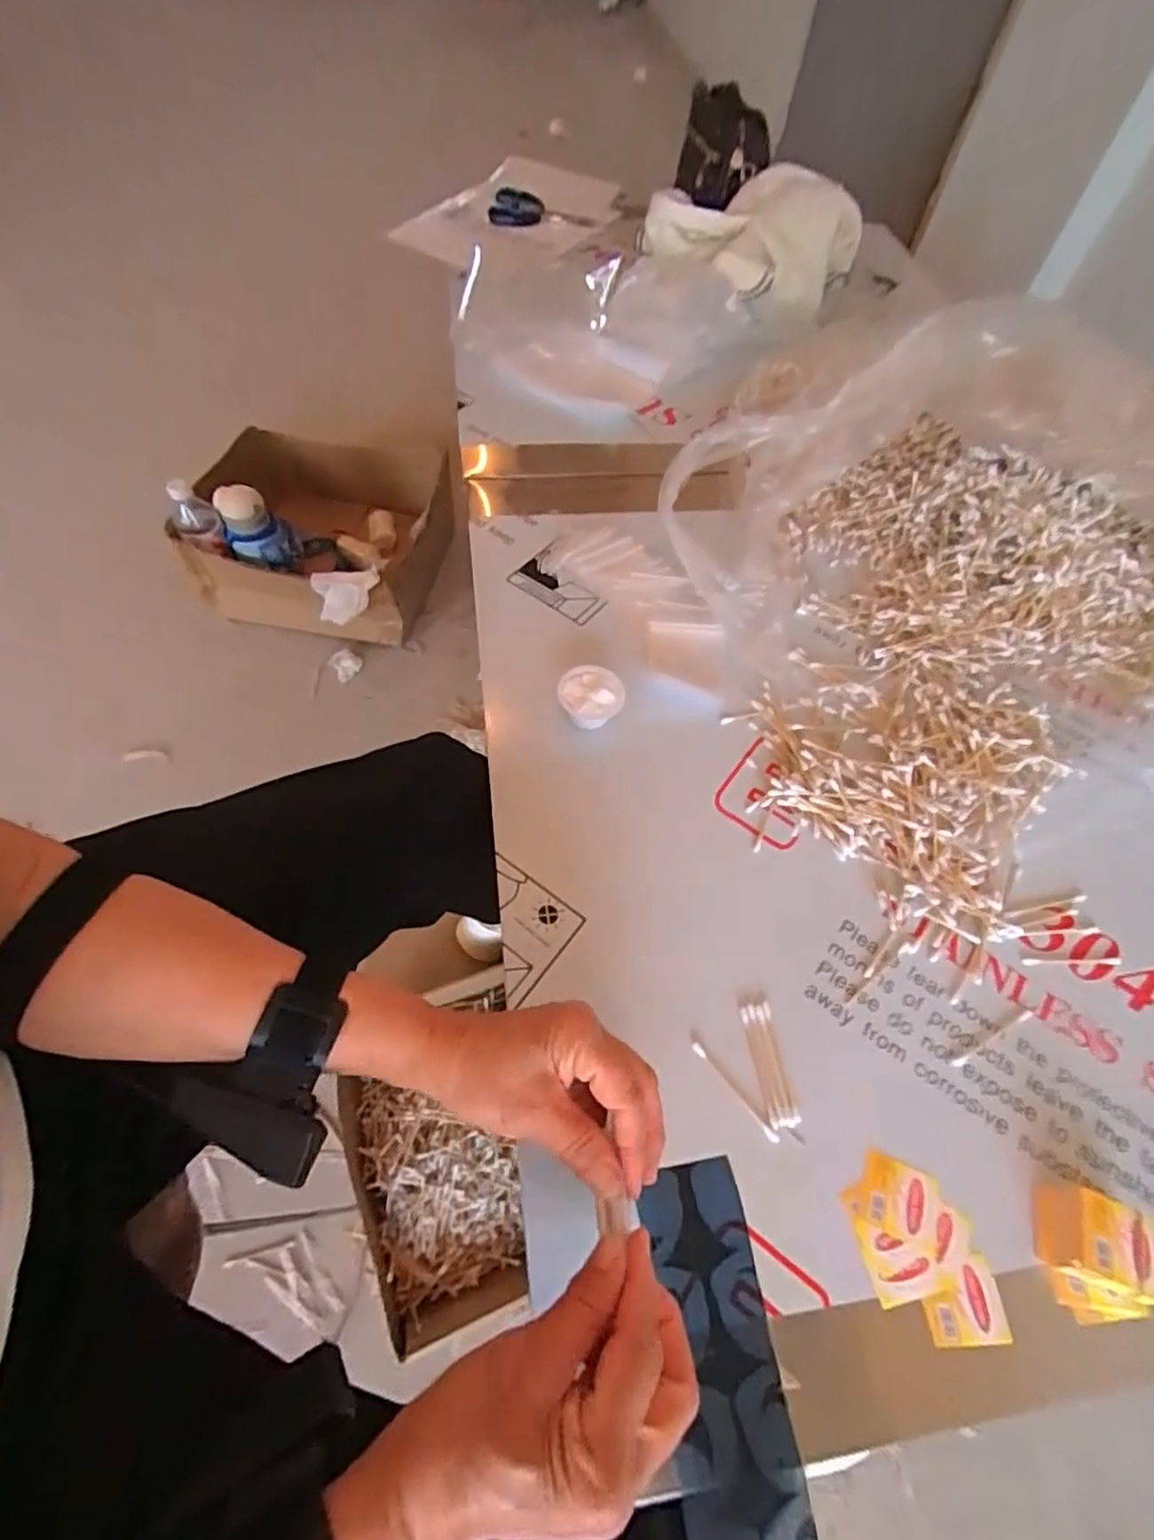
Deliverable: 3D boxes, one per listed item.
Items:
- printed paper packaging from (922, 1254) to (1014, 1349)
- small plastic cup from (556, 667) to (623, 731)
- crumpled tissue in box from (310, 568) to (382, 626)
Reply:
[{"bbox_3d":[0.213,0.293,0.362,0.044,0.004,0.038,-1,58,-6],"label":"printed paper packaging"},{"bbox_3d":[0.011,-0.055,0.543,0.052,0.035,0.052,11,58,2],"label":"small plastic cup"},{"bbox_3d":[-0.380,-0.285,1.081,0.115,0.067,0.049,-1,58,-5],"label":"crumpled tissue in box"}]

